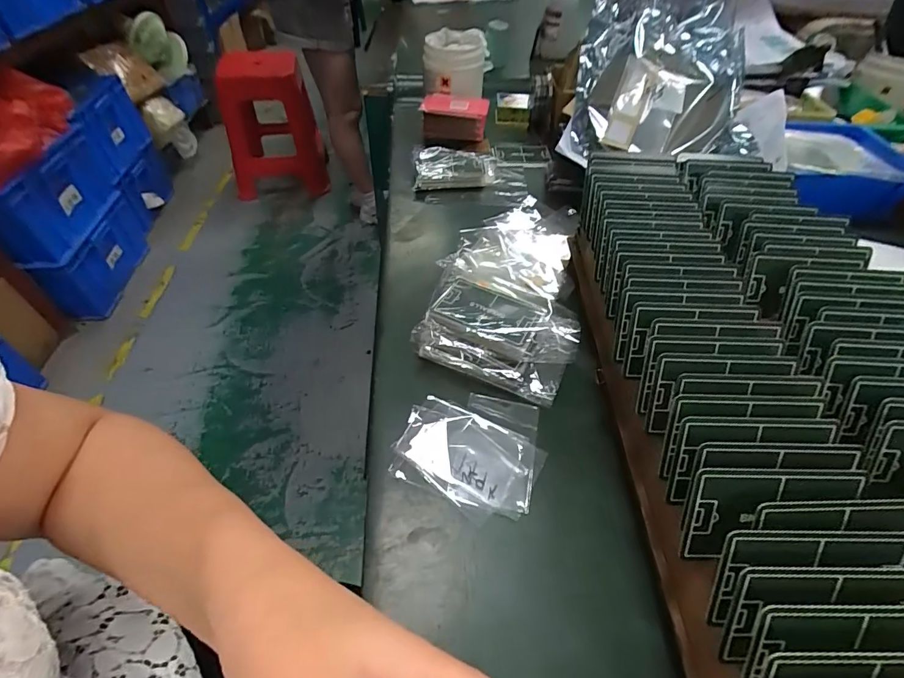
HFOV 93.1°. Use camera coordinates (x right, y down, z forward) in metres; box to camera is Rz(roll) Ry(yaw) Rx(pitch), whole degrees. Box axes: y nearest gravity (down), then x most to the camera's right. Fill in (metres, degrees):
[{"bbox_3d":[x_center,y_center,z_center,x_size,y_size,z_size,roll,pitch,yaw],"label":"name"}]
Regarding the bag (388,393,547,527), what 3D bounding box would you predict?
[{"bbox_3d":[0.016,0.078,0.322,0.102,0.011,0.094,20,51,15],"label":"bag"}]

